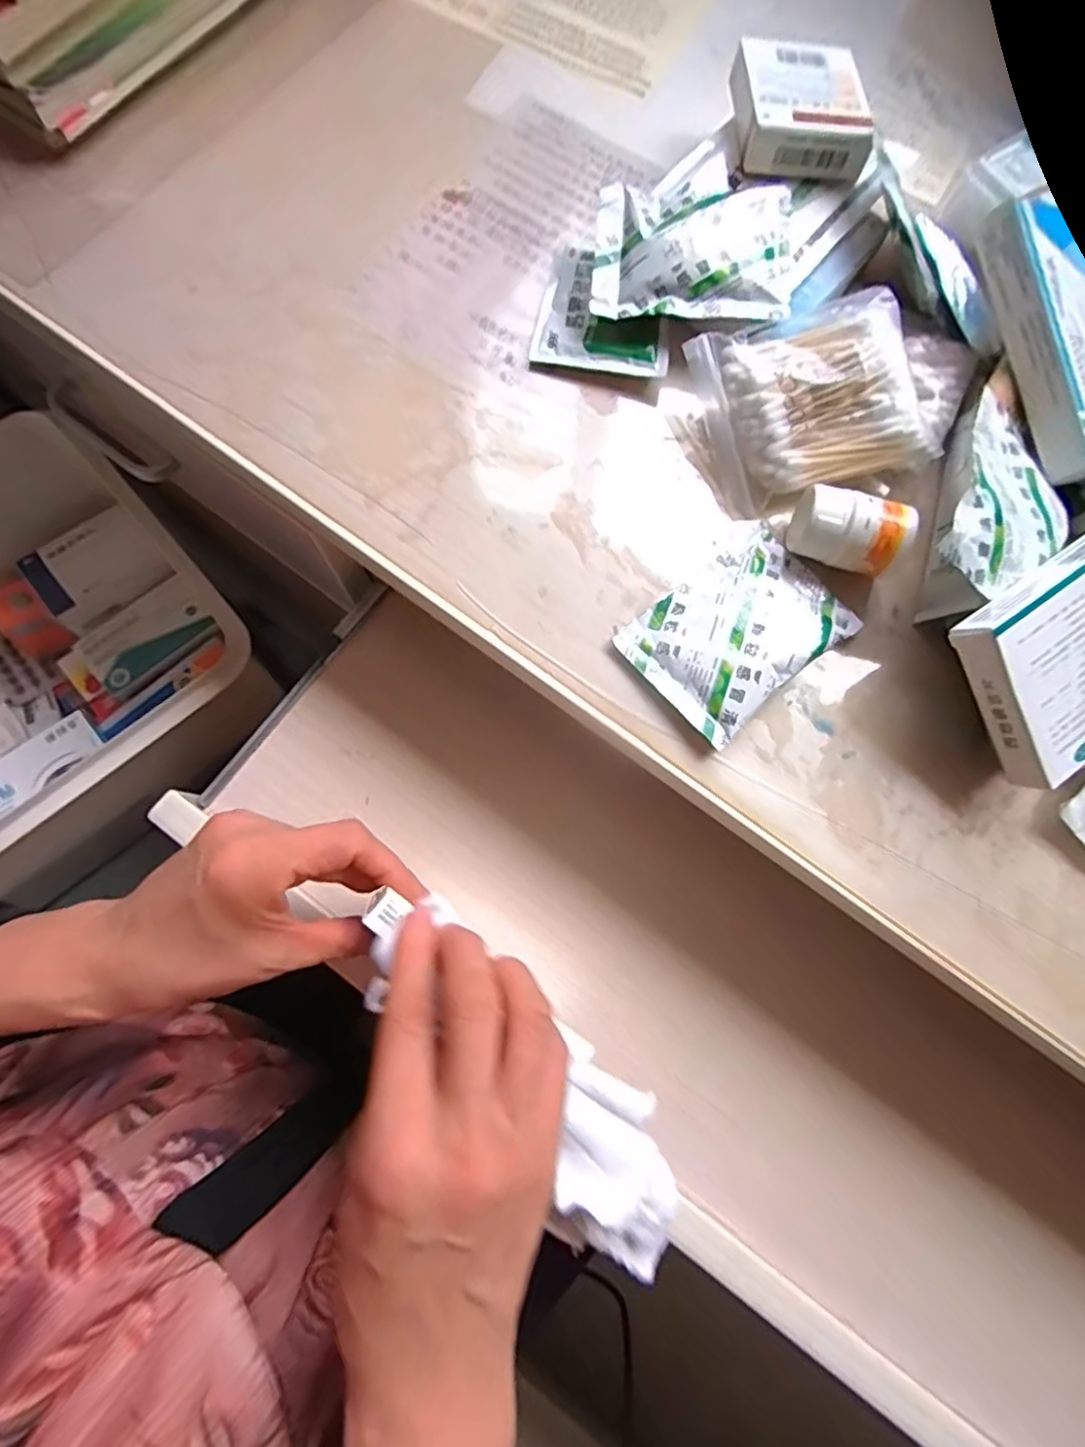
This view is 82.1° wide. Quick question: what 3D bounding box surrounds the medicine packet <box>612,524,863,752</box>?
[{"bbox_3d":[0.091,-0.043,0.288,0.097,0.012,0.066,-39,80,-10],"label":"medicine packet"}]

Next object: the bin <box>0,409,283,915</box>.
[{"bbox_3d":[-0.437,-0.033,0.512,0.321,0.178,0.249,-41,81,-10],"label":"bin"}]

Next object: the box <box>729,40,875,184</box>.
[{"bbox_3d":[0.134,-0.323,0.324,0.065,0.021,0.075,2,76,-1],"label":"box"}]

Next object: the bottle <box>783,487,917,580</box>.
[{"bbox_3d":[0.139,-0.087,0.288,0.052,0.031,0.028,20,76,3],"label":"bottle"}]

